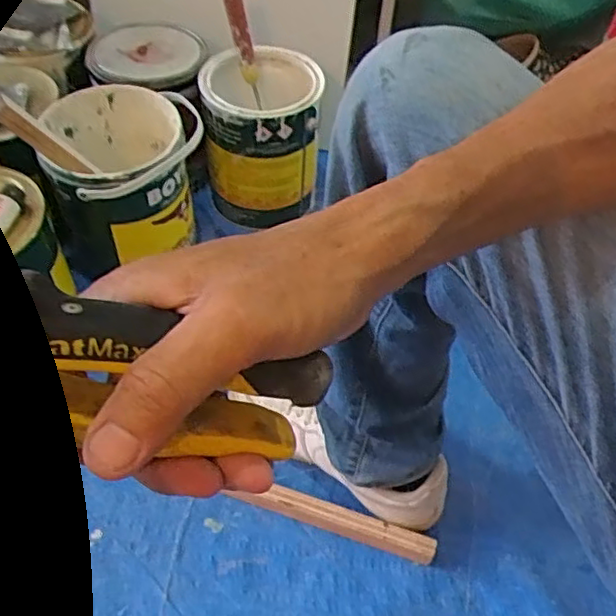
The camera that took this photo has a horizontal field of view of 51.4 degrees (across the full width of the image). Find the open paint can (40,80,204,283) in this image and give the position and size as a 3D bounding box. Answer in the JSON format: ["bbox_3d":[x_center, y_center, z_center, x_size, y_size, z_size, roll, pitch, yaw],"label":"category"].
[{"bbox_3d":[-0.230,-0.163,0.834,0.183,0.167,0.176,-8,54,-10],"label":"open paint can"}]

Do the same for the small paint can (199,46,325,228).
[{"bbox_3d":[-0.067,-0.246,0.931,0.161,0.190,0.156,2,53,-2],"label":"small paint can"}]

